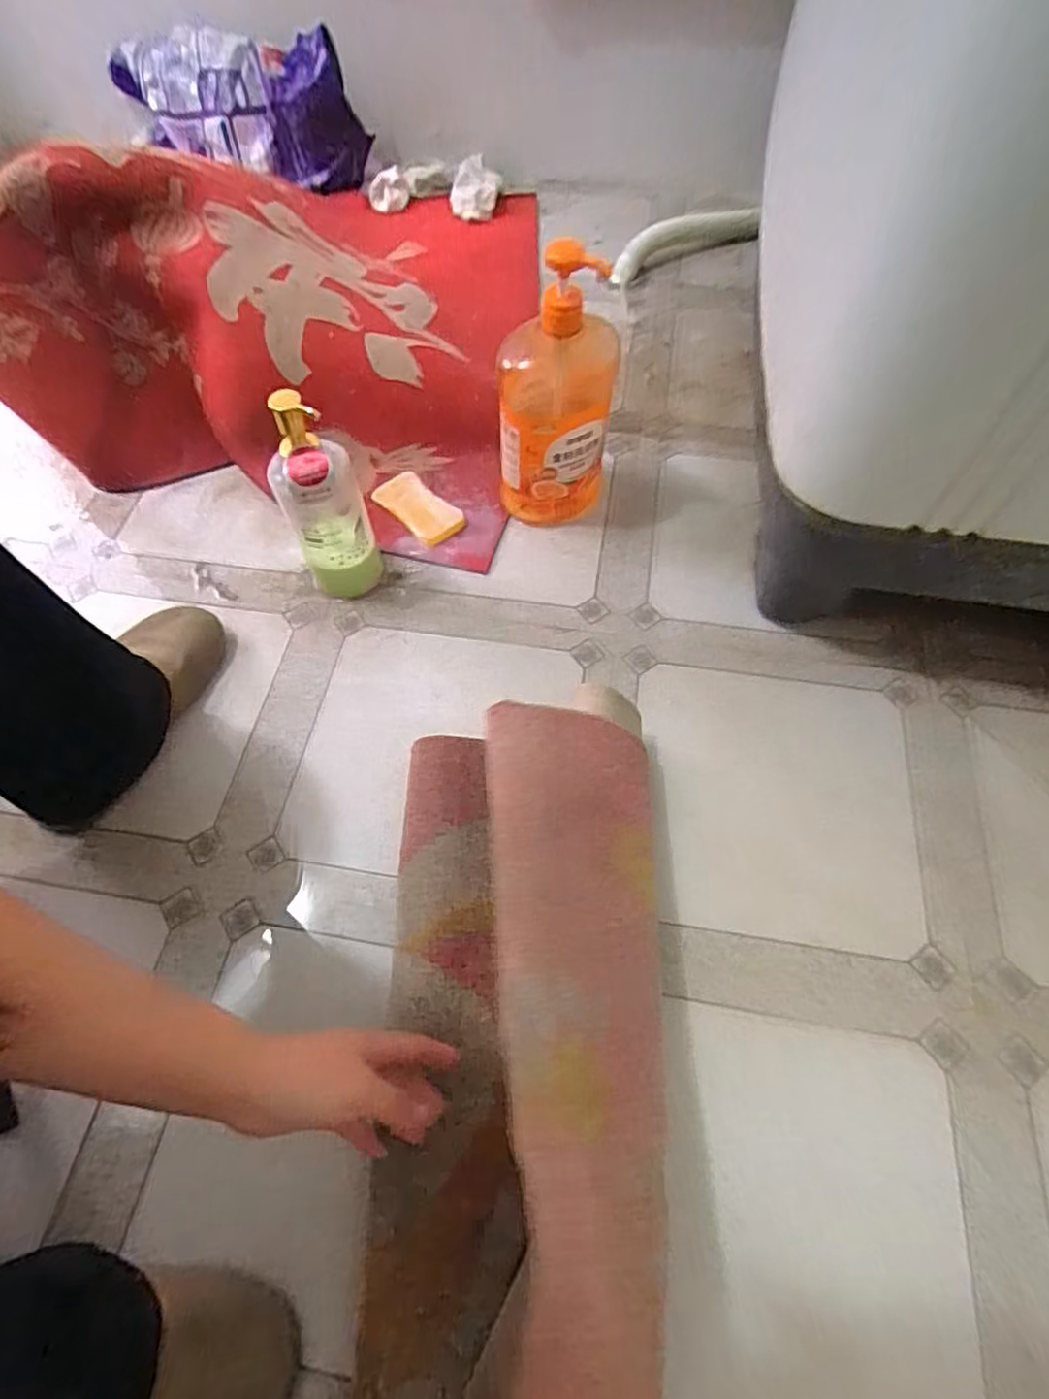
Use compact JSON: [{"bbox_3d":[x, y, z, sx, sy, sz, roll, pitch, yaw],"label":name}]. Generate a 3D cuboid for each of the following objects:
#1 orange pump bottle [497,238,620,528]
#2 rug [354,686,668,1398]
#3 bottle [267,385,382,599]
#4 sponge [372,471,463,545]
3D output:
[{"bbox_3d":[0.031,-0.286,0.635,0.113,0.256,0.082,1,61,2],"label":"orange pump bottle"},{"bbox_3d":[-0.023,0.238,0.396,0.210,0.163,0.549,6,63,4],"label":"rug"},{"bbox_3d":[-0.187,-0.178,0.615,0.075,0.214,0.060,-23,63,-11],"label":"bottle"},{"bbox_3d":[-0.118,-0.215,0.735,0.108,0.016,0.054,39,69,20],"label":"sponge"}]

